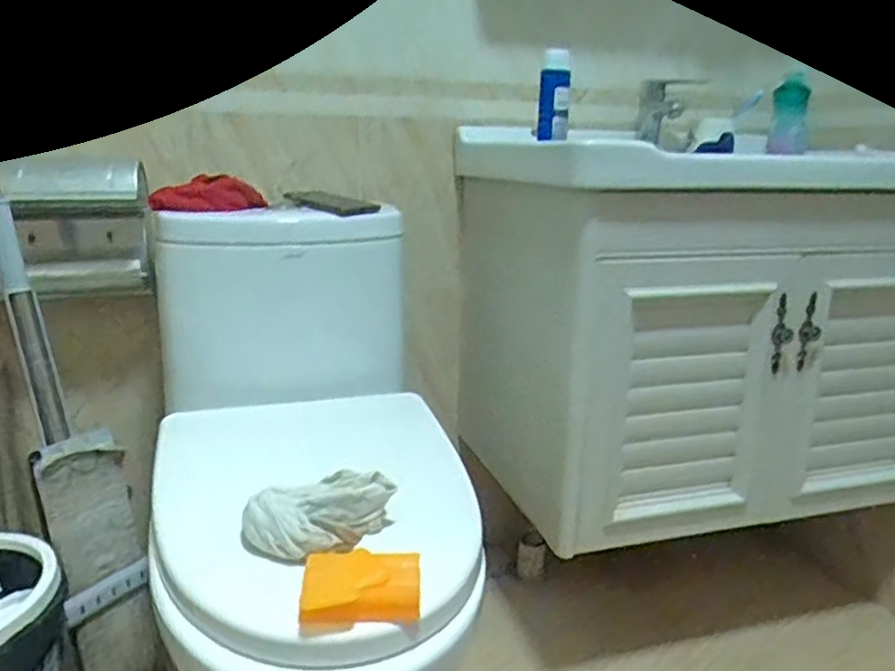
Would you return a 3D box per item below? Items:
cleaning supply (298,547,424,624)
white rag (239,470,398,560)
[{"bbox_3d":[-0.073,0.214,0.596,0.100,0.036,0.058,0,15,-5],"label":"cleaning supply"},{"bbox_3d":[-0.129,0.175,0.692,0.125,0.050,0.101,6,16,17],"label":"white rag"}]

